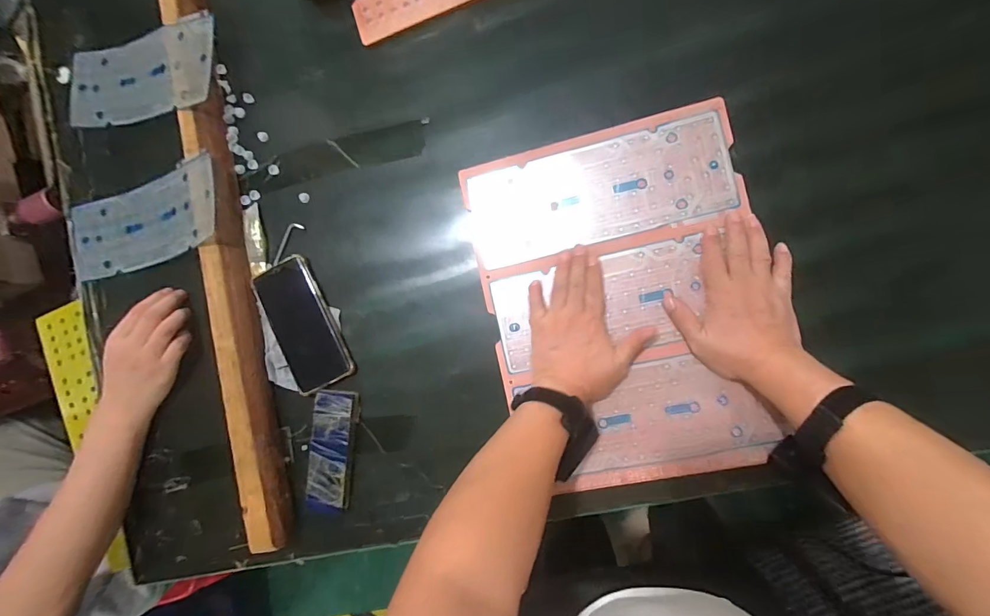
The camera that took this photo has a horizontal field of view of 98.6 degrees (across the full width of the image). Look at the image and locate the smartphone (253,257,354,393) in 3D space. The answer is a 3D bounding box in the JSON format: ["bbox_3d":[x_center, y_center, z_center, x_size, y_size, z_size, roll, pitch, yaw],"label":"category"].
[{"bbox_3d":[-0.239,0.022,0.526,0.079,0.017,0.161,-26,86,8],"label":"smartphone"}]

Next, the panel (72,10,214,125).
[{"bbox_3d":[-0.473,-0.310,0.563,0.259,0.043,0.116,1,91,9],"label":"panel"}]

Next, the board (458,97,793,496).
[{"bbox_3d":[0.137,-0.004,0.465,0.285,0.011,0.377,-13,89,9],"label":"board"}]

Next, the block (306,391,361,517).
[{"bbox_3d":[-0.198,0.176,0.519,0.052,0.017,0.147,8,92,9],"label":"block"}]

